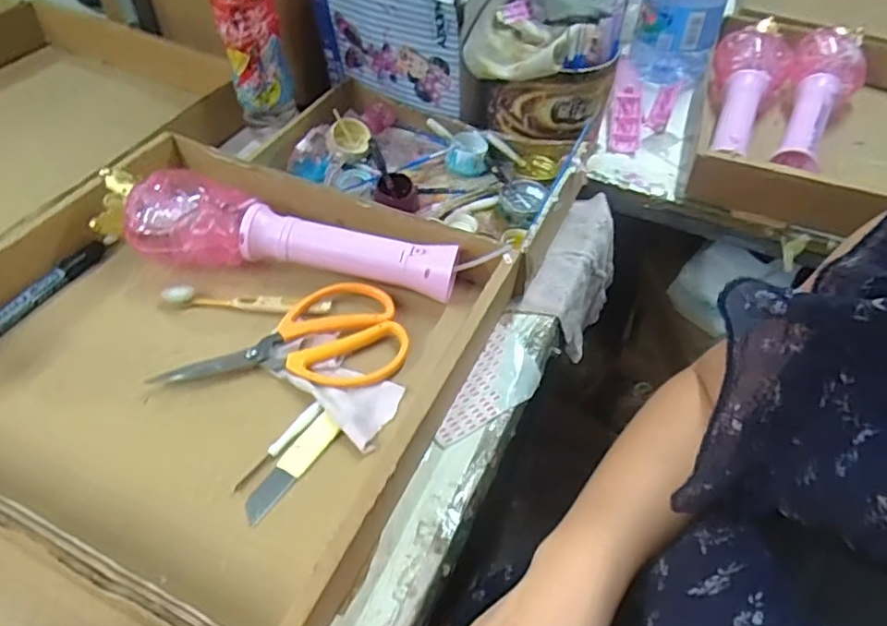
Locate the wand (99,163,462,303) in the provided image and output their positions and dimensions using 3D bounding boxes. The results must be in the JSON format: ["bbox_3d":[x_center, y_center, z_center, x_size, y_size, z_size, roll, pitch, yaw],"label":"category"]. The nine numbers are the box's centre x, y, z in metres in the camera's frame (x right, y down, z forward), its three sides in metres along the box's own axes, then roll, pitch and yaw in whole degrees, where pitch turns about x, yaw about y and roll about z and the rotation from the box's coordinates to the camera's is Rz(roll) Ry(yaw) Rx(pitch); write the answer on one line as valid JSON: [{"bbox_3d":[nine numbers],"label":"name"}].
[{"bbox_3d":[-0.140,-0.067,0.518,0.309,0.059,0.080,10,50,4],"label":"wand"}]

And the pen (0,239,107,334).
[{"bbox_3d":[-0.339,-0.017,0.492,0.014,0.019,0.134,25,53,16],"label":"pen"}]

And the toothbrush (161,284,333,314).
[{"bbox_3d":[-0.166,-0.010,0.501,0.141,0.011,0.018,6,50,1],"label":"toothbrush"}]

